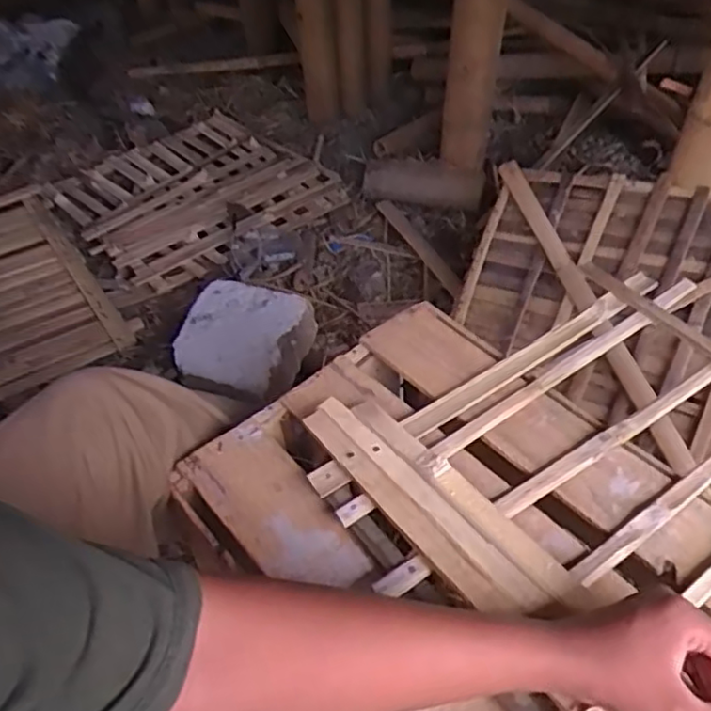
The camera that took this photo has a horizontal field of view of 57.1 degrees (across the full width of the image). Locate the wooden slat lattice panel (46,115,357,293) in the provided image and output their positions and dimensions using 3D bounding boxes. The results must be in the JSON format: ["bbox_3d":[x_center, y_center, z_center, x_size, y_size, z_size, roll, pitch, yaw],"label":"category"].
[{"bbox_3d":[-0.365,-0.375,1.455,0.492,0.046,0.566,38,59,25],"label":"wooden slat lattice panel"}]

